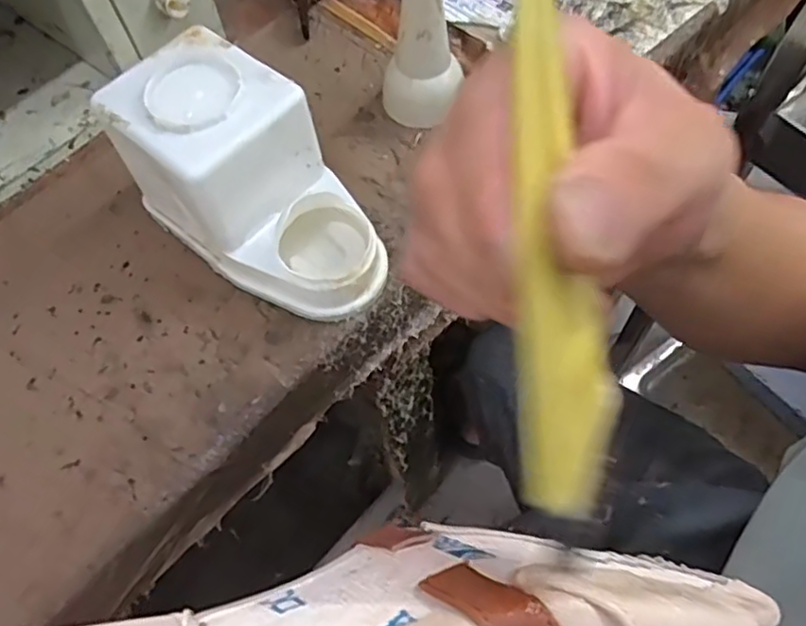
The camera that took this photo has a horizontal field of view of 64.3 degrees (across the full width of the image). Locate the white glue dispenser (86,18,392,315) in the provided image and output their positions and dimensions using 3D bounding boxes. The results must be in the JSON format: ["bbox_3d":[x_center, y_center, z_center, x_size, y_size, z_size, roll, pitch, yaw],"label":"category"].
[{"bbox_3d":[-0.101,-0.089,0.443,0.190,0.110,0.099,35,69,19],"label":"white glue dispenser"}]

